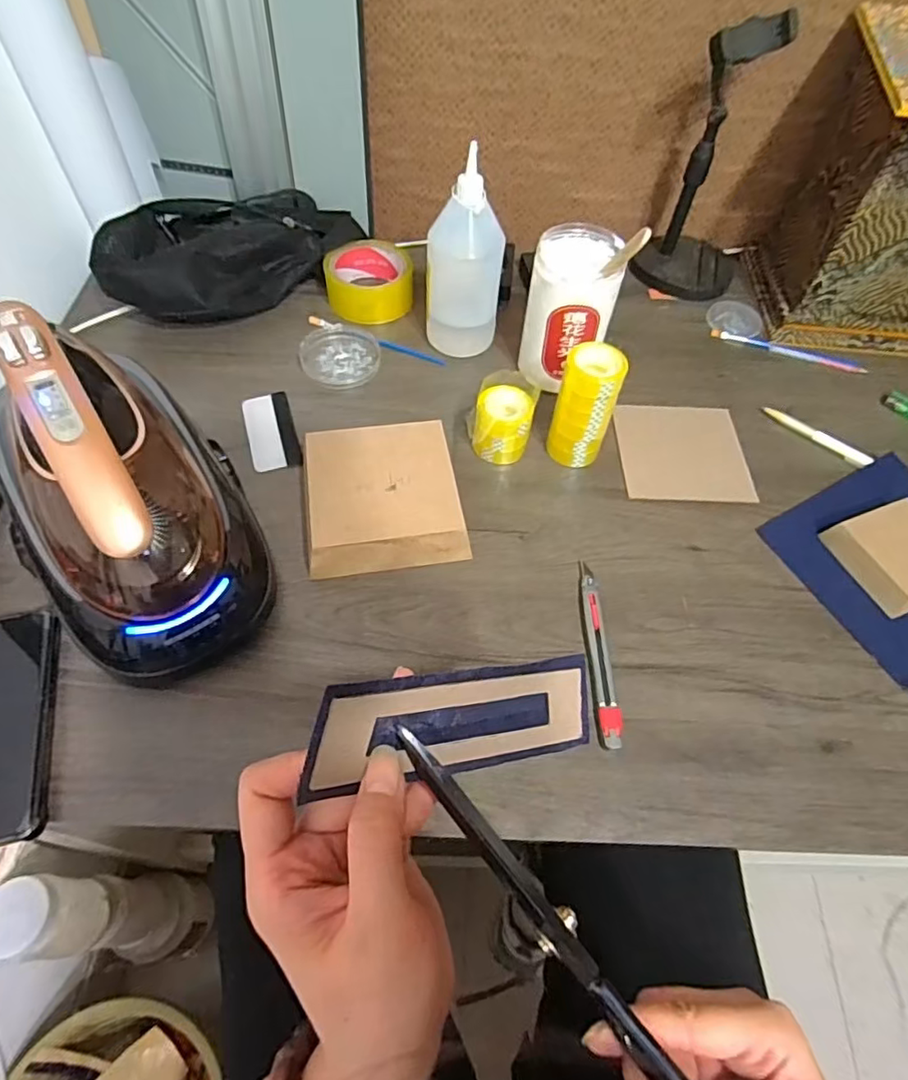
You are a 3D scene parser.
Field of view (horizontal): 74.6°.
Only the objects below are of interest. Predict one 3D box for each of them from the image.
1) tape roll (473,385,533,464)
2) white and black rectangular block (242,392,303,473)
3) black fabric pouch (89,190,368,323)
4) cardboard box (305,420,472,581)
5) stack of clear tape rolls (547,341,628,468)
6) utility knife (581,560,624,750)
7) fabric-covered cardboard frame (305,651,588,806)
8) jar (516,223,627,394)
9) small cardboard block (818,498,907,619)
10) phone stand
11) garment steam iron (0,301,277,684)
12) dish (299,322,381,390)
[{"bbox_3d":[0.045,-0.107,0.566,0.051,0.061,0.045,5,57,1],"label":"tape roll"},{"bbox_3d":[-0.179,-0.108,0.585,0.046,0.004,0.096,-14,59,-11],"label":"white and black rectangular block"},{"bbox_3d":[-0.254,-0.338,0.688,0.293,0.072,0.161,-31,64,-20],"label":"black fabric pouch"},{"bbox_3d":[-0.061,-0.039,0.526,0.134,0.042,0.140,-7,58,-7],"label":"cardboard box"},{"bbox_3d":[0.119,-0.120,0.545,0.053,0.111,0.045,11,58,5],"label":"stack of clear tape rolls"},{"bbox_3d":[0.114,0.086,0.466,0.016,0.008,0.148,0,57,-3],"label":"utility knife"},{"bbox_3d":[0.007,0.079,0.262,0.140,0.005,0.045,1,97,-30],"label":"fabric-covered cardboard frame"},{"bbox_3d":[0.113,-0.225,0.596,0.080,0.138,0.088,1,57,-2],"label":"jar"},{"bbox_3d":[0.392,0.014,0.524,0.091,0.027,0.091,-20,60,-14],"label":"small cardboard block"},{"bbox_3d":[0.296,-0.408,0.657,0.117,0.251,0.114,22,59,11],"label":"phone stand"},{"bbox_3d":[-0.237,-0.047,0.426,0.145,0.203,0.242,-23,61,-16],"label":"garment steam iron"},{"bbox_3d":[-0.122,-0.200,0.644,0.084,0.014,0.083,1,57,-2],"label":"dish"}]

